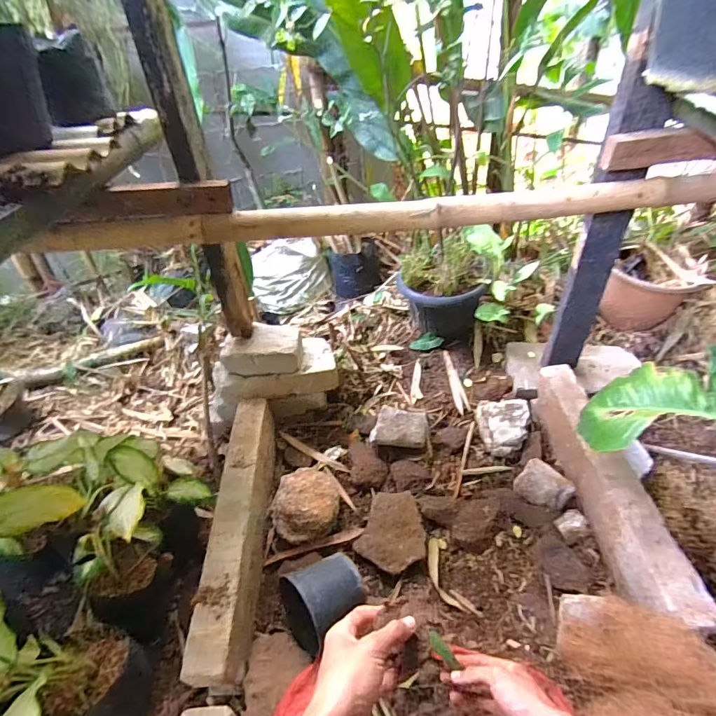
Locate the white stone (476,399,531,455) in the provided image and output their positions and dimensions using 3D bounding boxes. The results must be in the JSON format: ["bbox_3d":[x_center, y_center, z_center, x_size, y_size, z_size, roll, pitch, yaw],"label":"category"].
[{"bbox_3d":[0.385,0.177,1.106,0.124,0.055,0.160,-1,40,6],"label":"white stone"}]

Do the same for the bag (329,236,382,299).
[{"bbox_3d":[-0.009,-0.335,1.589,0.182,0.153,0.172,-9,40,-3],"label":"bag"}]

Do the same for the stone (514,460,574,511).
[{"bbox_3d":[0.425,0.293,0.961,0.111,0.056,0.076,30,52,35],"label":"stone"}]

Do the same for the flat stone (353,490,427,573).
[{"bbox_3d":[0.087,0.384,0.941,0.147,0.040,0.183,14,44,22],"label":"flat stone"}]

